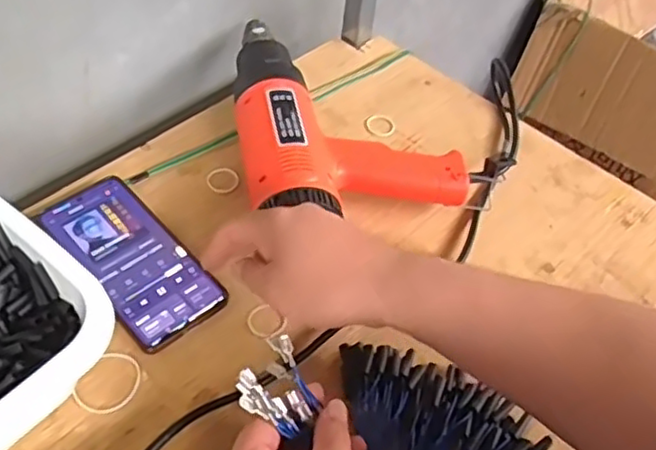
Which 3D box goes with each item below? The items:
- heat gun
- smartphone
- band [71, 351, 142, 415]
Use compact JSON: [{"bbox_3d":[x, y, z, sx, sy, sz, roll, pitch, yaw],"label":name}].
[{"bbox_3d":[-0.001,-0.104,0.628,0.185,0.070,0.267,-10,51,-14],"label":"heat gun"},{"bbox_3d":[-0.157,0.024,0.540,0.078,0.012,0.164,-35,61,-30],"label":"smartphone"},{"bbox_3d":[-0.153,0.112,0.476,0.037,0.007,0.046,31,53,19],"label":"band"}]

